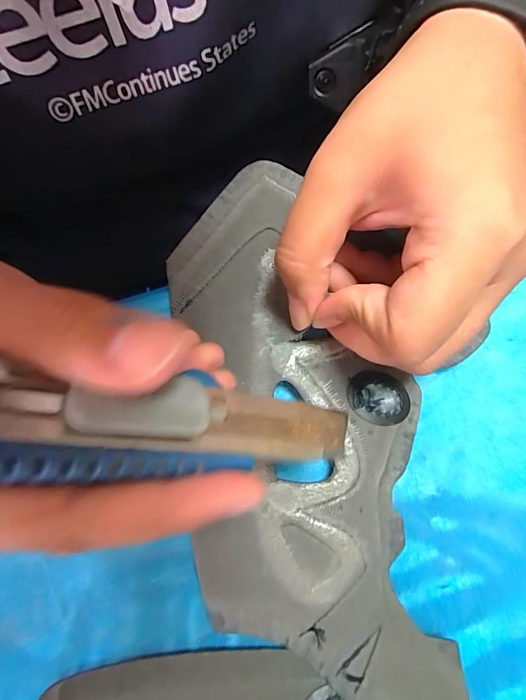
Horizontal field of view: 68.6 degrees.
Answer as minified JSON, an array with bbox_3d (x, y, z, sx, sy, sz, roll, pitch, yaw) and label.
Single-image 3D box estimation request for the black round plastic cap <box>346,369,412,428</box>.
[{"bbox_3d":[0.044,0.018,0.146,0.023,0.004,0.019,17,82,2],"label":"black round plastic cap"}]

